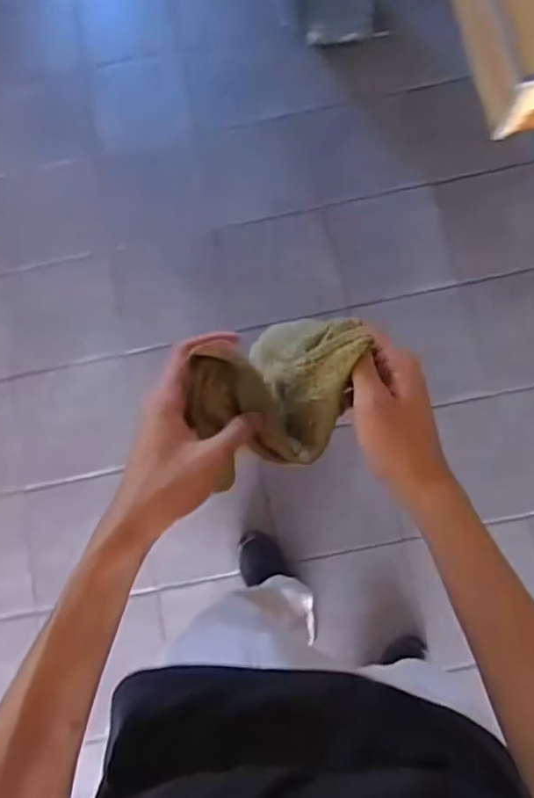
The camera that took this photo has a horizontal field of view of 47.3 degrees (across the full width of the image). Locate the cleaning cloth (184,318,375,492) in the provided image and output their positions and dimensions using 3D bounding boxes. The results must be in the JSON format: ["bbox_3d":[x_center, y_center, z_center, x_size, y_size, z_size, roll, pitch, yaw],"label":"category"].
[{"bbox_3d":[0.006,-0.001,0.437,0.120,0.085,0.097,-7,77,-1],"label":"cleaning cloth"}]

